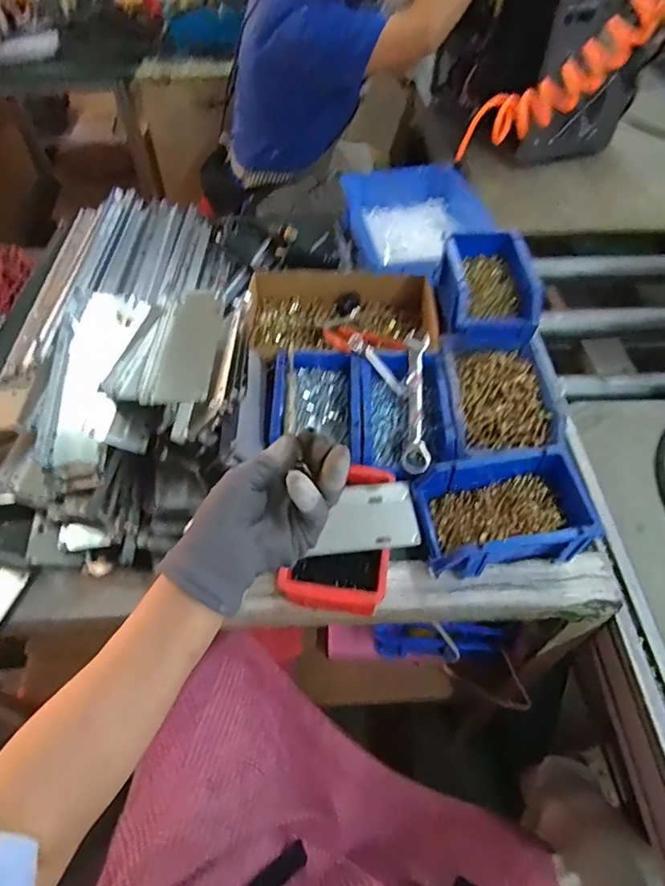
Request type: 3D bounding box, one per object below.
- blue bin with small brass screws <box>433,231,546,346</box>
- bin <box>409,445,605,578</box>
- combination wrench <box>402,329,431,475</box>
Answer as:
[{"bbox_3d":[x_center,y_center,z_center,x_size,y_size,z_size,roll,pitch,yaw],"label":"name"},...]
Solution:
[{"bbox_3d":[0.197,-0.201,0.657,0.111,0.068,0.167,3,54,3],"label":"blue bin with small brass screws"},{"bbox_3d":[0.170,0.072,0.525,0.161,0.067,0.111,-8,54,-5],"label":"bin"},{"bbox_3d":[0.099,-0.051,0.600,0.029,0.015,0.185,3,66,3],"label":"combination wrench"}]

